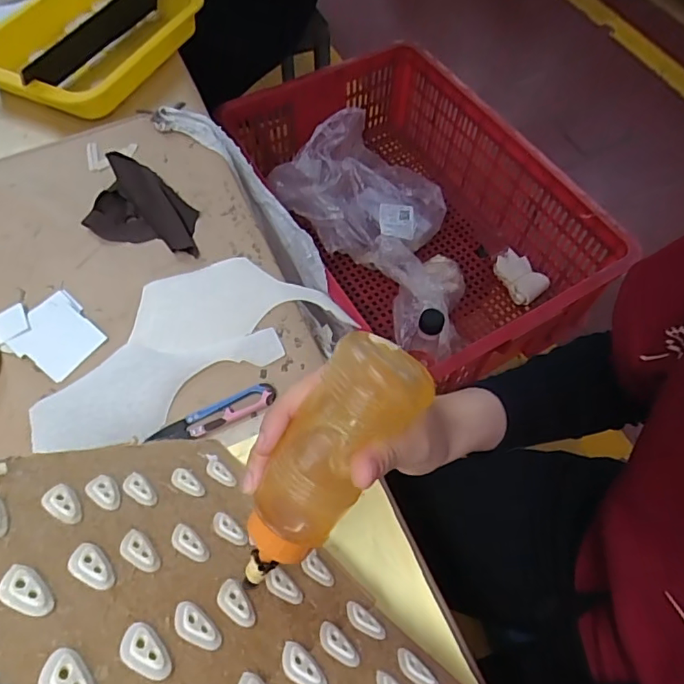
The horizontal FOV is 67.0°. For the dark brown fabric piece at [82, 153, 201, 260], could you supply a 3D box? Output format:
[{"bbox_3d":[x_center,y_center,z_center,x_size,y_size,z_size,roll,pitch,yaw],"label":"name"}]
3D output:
[{"bbox_3d":[-0.179,-0.129,0.485,0.109,0.027,0.077,14,62,5],"label":"dark brown fabric piece"}]

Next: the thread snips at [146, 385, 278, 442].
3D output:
[{"bbox_3d":[-0.097,0.055,0.393,0.096,0.006,0.020,-24,65,-14],"label":"thread snips"}]

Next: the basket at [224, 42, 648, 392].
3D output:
[{"bbox_3d":[0.127,-0.234,0.900,0.377,0.217,0.627,-30,67,-17],"label":"basket"}]

